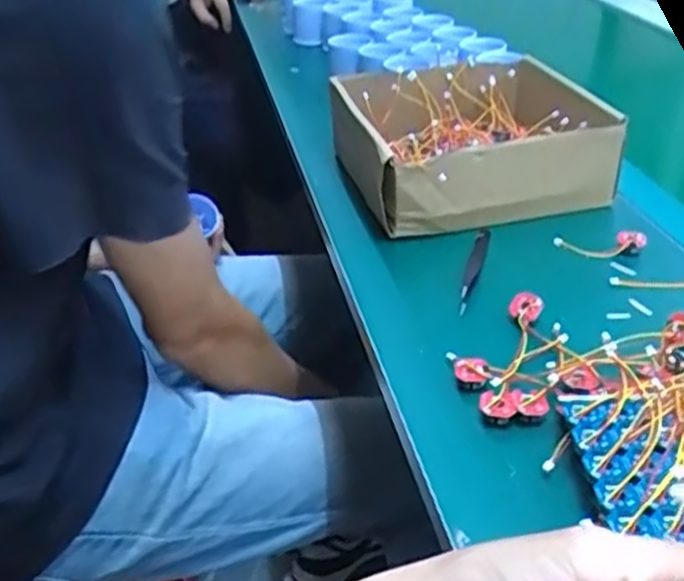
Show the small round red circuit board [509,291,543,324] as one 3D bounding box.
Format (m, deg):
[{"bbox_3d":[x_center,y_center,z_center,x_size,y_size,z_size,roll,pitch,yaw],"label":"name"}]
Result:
[{"bbox_3d":[0.116,0.011,0.478,0.019,0.004,0.020,-6,64,13],"label":"small round red circuit board"}]

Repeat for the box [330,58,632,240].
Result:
[{"bbox_3d":[0.101,-0.124,0.628,0.190,0.074,0.174,-8,34,-12],"label":"box"}]

